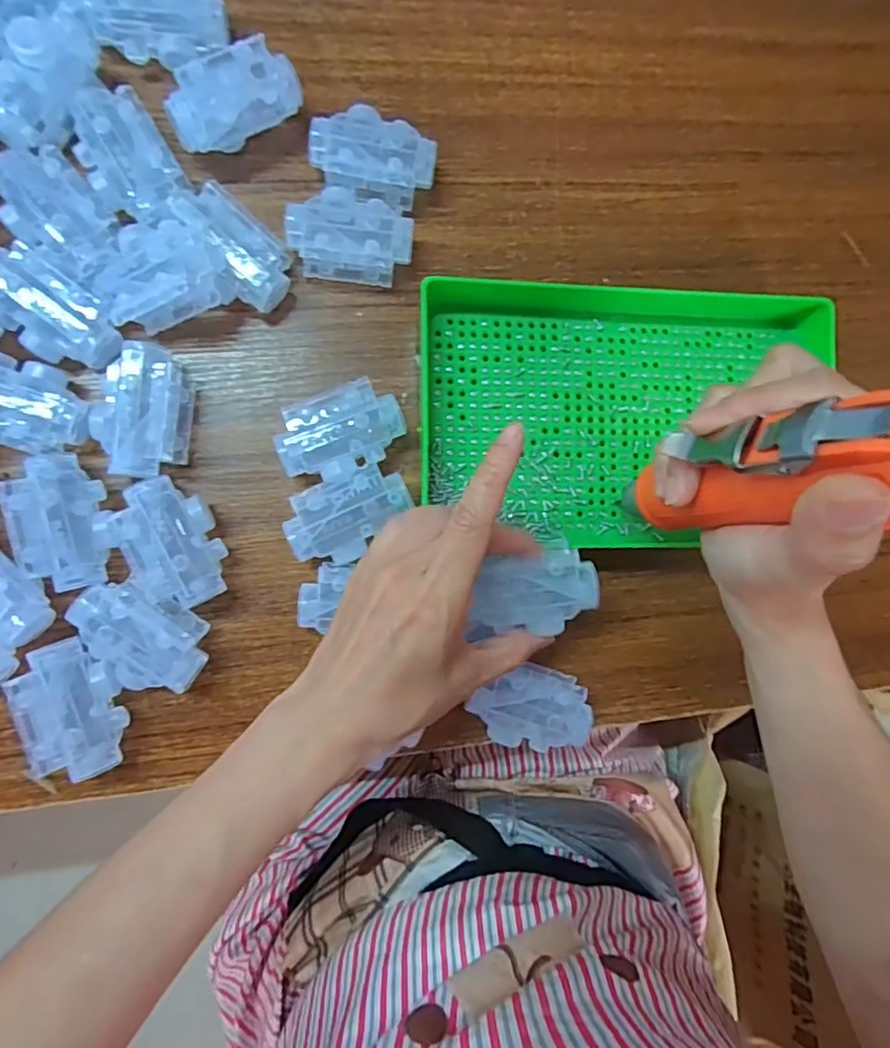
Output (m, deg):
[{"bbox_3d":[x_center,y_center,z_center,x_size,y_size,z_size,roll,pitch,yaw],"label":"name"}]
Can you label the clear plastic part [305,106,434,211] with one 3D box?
[{"bbox_3d":[-0.041,-0.211,0.350,0.070,0.029,0.045,8,87,-8],"label":"clear plastic part"}]

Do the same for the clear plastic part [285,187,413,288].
[{"bbox_3d":[-0.053,-0.165,0.344,0.068,0.027,0.045,5,88,-8],"label":"clear plastic part"}]

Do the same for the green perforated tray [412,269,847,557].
[{"bbox_3d":[0.104,-0.066,0.359,0.234,0.033,0.156,0,88,-8],"label":"green perforated tray"}]

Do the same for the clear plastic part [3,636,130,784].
[{"bbox_3d":[-0.191,0.096,0.316,0.043,0.030,0.069,-19,91,-8],"label":"clear plastic part"}]

